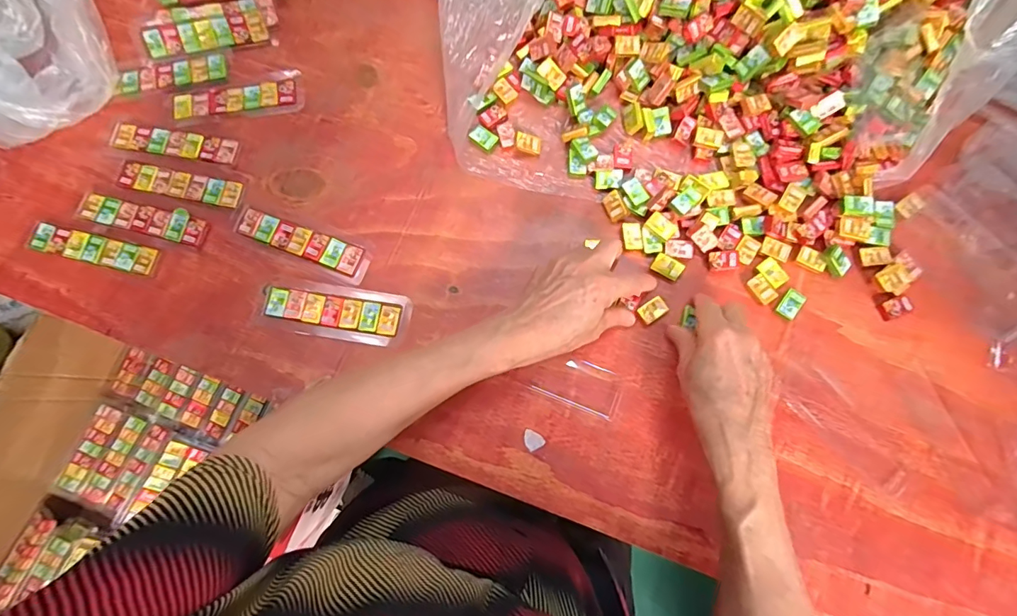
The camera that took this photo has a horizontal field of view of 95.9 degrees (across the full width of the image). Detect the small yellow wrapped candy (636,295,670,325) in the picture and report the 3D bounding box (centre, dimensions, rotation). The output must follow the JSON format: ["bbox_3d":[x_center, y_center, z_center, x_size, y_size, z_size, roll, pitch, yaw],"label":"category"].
[{"bbox_3d":[0.127,0.002,0.405,0.025,0.009,0.017,-34,80,-5],"label":"small yellow wrapped candy"}]

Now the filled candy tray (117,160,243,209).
[{"bbox_3d":[-0.308,-0.116,0.431,0.115,0.004,0.026,12,79,3],"label":"filled candy tray"}]

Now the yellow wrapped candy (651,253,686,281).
[{"bbox_3d":[0.142,-0.037,0.409,0.026,0.004,0.017,30,102,10],"label":"yellow wrapped candy"}]

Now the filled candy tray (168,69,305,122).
[{"bbox_3d":[-0.263,-0.202,0.446,0.121,0.008,0.034,-13,79,-1],"label":"filled candy tray"}]

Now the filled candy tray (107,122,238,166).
[{"bbox_3d":[-0.318,-0.158,0.437,0.116,0.006,0.025,9,79,3],"label":"filled candy tray"}]

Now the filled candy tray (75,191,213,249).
[{"bbox_3d":[-0.339,-0.084,0.424,0.126,0.008,0.029,13,80,4],"label":"filled candy tray"}]

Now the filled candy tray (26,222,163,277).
[{"bbox_3d":[-0.378,-0.054,0.419,0.115,0.013,0.027,13,80,4],"label":"filled candy tray"}]

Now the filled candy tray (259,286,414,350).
[{"bbox_3d":[-0.155,0.005,0.409,0.130,0.008,0.047,8,79,3],"label":"filled candy tray"}]

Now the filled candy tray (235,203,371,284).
[{"bbox_3d":[-0.188,-0.061,0.422,0.129,0.006,0.033,23,80,5],"label":"filled candy tray"}]

